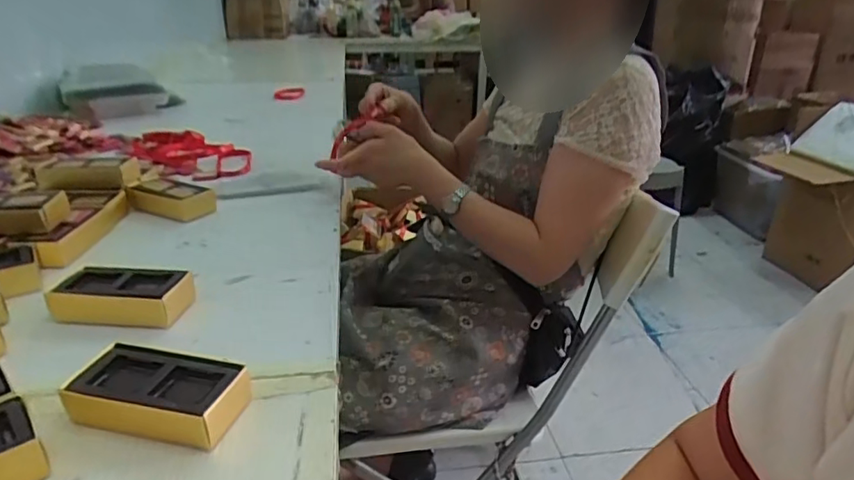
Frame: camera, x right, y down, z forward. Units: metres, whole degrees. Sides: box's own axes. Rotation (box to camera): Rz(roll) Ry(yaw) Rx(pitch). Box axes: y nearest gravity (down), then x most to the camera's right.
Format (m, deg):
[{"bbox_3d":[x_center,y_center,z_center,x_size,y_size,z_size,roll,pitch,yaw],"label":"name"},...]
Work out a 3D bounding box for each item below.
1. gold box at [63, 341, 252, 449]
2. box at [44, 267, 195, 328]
[{"bbox_3d":[-0.194,0.110,0.398,0.116,0.033,0.063,3,25,7],"label":"gold box"},{"bbox_3d":[-0.280,0.051,0.512,0.115,0.030,0.054,1,25,2],"label":"box"}]

